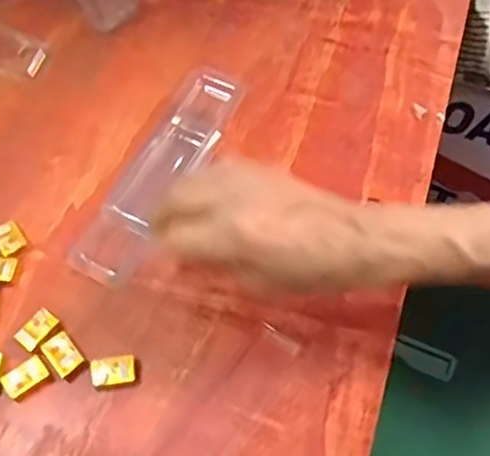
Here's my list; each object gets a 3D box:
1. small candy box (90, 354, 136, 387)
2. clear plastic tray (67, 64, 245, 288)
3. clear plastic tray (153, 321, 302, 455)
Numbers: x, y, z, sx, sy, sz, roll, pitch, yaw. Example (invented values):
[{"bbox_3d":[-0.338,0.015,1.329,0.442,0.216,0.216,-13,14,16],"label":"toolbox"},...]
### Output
[{"bbox_3d":[-0.079,0.086,0.399,0.026,0.008,0.018,-6,60,-2],"label":"small candy box"},{"bbox_3d":[-0.060,-0.042,0.471,0.050,0.020,0.183,23,63,14],"label":"clear plastic tray"},{"bbox_3d":[-0.016,0.109,0.383,0.030,0.009,0.129,33,66,19],"label":"clear plastic tray"}]

